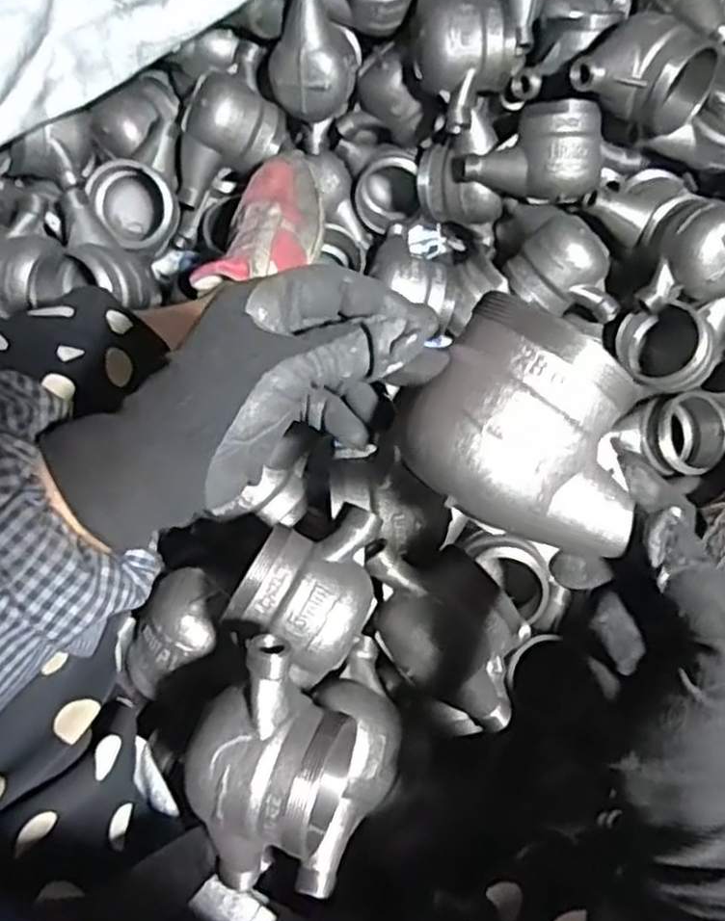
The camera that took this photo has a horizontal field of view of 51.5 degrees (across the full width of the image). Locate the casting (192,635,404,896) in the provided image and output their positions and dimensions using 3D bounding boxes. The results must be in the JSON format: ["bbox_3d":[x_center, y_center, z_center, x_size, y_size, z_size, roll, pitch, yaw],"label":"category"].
[{"bbox_3d":[-0.044,0.187,0.441,0.117,0.093,0.136,31,75,7],"label":"casting"}]

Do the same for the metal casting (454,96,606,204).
[{"bbox_3d":[0.164,-0.299,0.738,0.136,0.074,0.083,10,105,19],"label":"metal casting"}]

